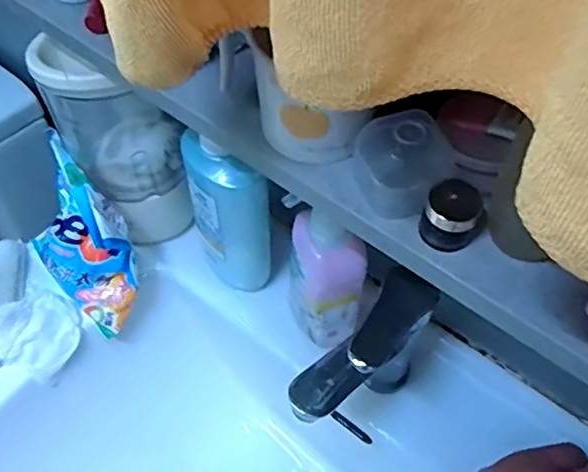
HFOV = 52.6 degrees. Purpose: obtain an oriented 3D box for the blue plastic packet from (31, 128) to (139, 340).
[{"bbox_3d":[-0.218,0.004,0.611,0.079,0.139,0.134,-36,64,-22],"label":"blue plastic packet"}]

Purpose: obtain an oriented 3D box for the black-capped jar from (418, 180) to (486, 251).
[{"bbox_3d":[0.084,-0.010,0.313,0.030,0.030,0.025,27,60,17],"label":"black-capped jar"}]

